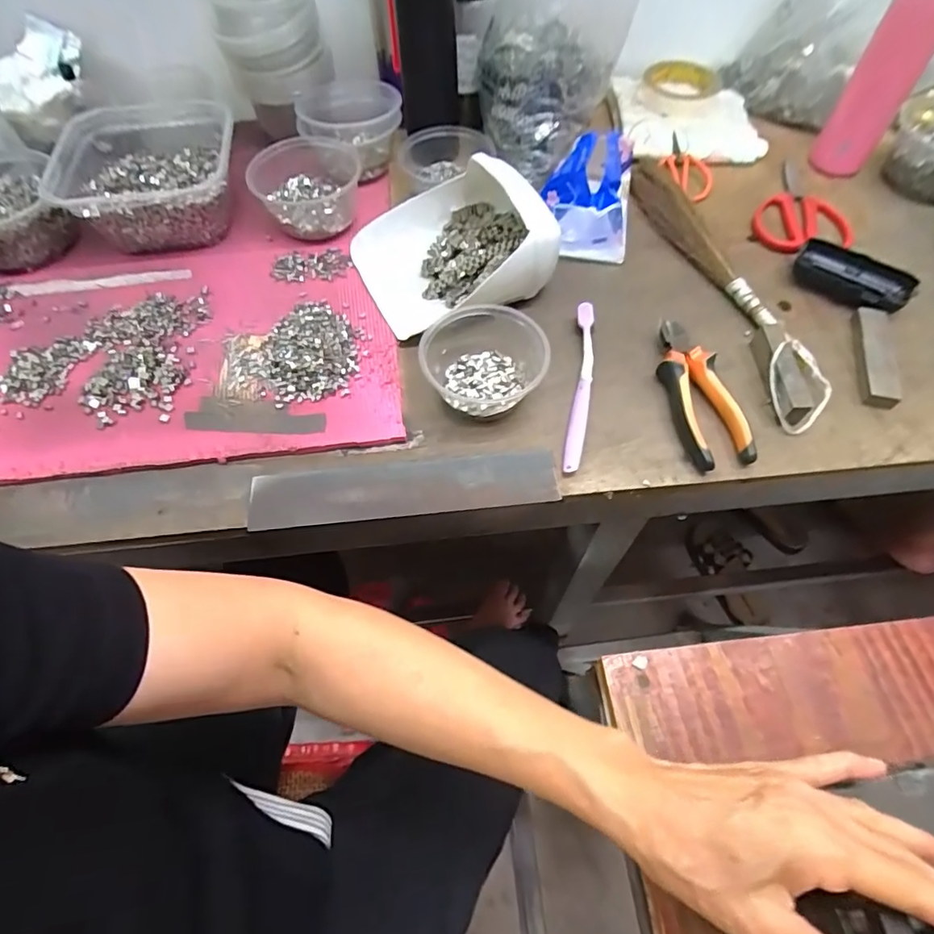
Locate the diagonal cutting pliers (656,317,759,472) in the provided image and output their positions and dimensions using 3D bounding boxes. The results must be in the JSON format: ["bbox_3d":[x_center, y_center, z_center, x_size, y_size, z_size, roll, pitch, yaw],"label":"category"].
[{"bbox_3d":[0.206,-0.069,0.471,0.063,0.025,0.150,-4,61,-2],"label":"diagonal cutting pliers"}]

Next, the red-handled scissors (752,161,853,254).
[{"bbox_3d":[0.392,-0.298,0.602,0.100,0.016,0.174,26,64,14],"label":"red-handled scissors"}]

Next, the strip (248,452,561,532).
[{"bbox_3d":[-0.051,0.017,0.432,0.247,0.006,0.051,-5,61,-3],"label":"strip"}]

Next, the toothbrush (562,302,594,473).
[{"bbox_3d":[0.104,-0.075,0.479,0.019,0.017,0.182,8,61,5],"label":"toothbrush"}]

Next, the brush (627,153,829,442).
[{"bbox_3d":[0.259,-0.207,0.545,0.057,0.028,0.386,-13,62,-7],"label":"brush"}]

